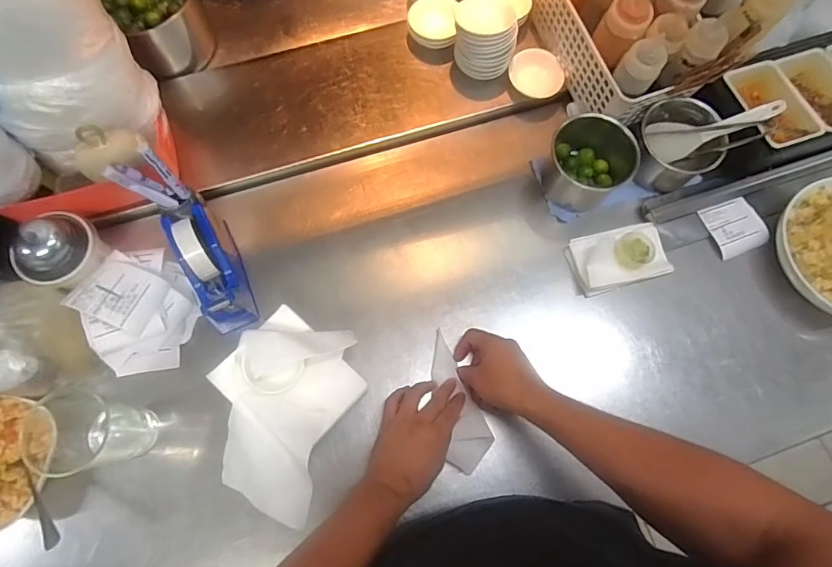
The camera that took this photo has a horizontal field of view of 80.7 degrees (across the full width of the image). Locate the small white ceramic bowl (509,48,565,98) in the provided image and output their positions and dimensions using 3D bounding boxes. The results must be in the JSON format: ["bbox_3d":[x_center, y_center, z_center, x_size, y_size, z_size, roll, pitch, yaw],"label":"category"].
[{"bbox_3d":[0.189,-0.329,0.777,0.085,0.032,0.071,16,91,-4],"label":"small white ceramic bowl"}]

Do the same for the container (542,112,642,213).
[{"bbox_3d":[0.250,-0.176,0.717,0.117,0.102,0.114,1,73,-2],"label":"container"}]

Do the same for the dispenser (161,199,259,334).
[{"bbox_3d":[-0.273,-0.026,0.652,0.059,0.117,0.163,-23,75,-9],"label":"dispenser"}]

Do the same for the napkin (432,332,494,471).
[{"bbox_3d":[0.058,0.151,0.647,0.057,0.019,0.181,-13,72,4],"label":"napkin"}]

